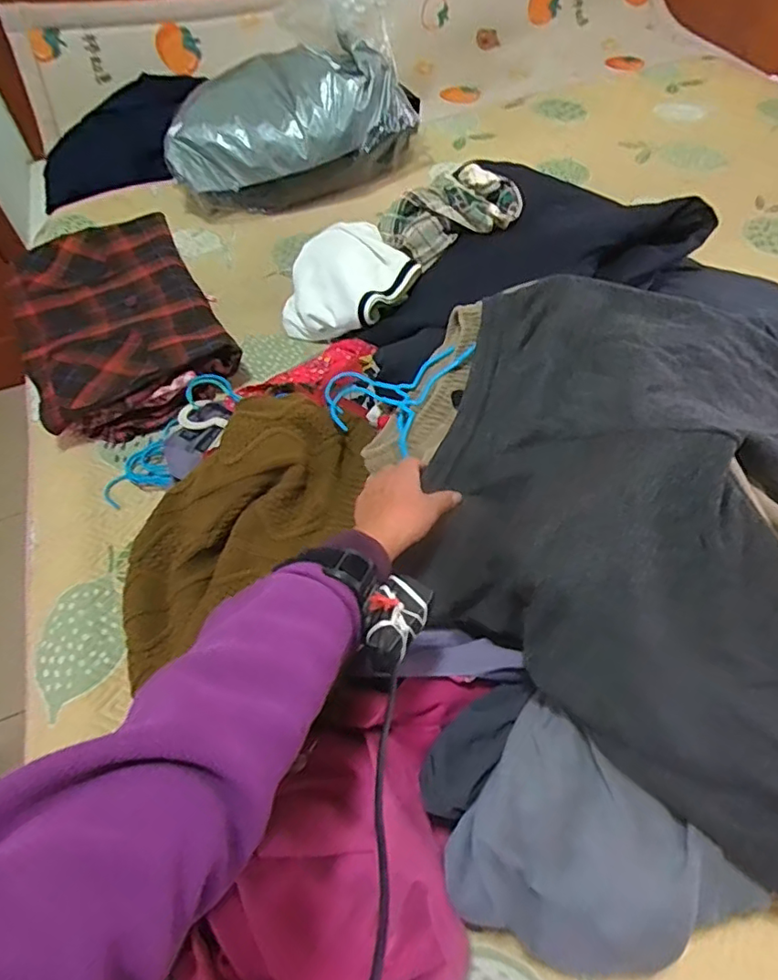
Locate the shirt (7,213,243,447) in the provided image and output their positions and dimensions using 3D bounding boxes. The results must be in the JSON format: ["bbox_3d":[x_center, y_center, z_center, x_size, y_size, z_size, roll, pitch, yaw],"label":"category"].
[{"bbox_3d":[-0.466,-0.283,0.984,0.303,0.077,0.498,-25,56,-13],"label":"shirt"}]

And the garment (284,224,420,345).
[{"bbox_3d":[-0.077,-0.337,0.973,0.225,0.135,0.171,34,63,25],"label":"garment"}]

